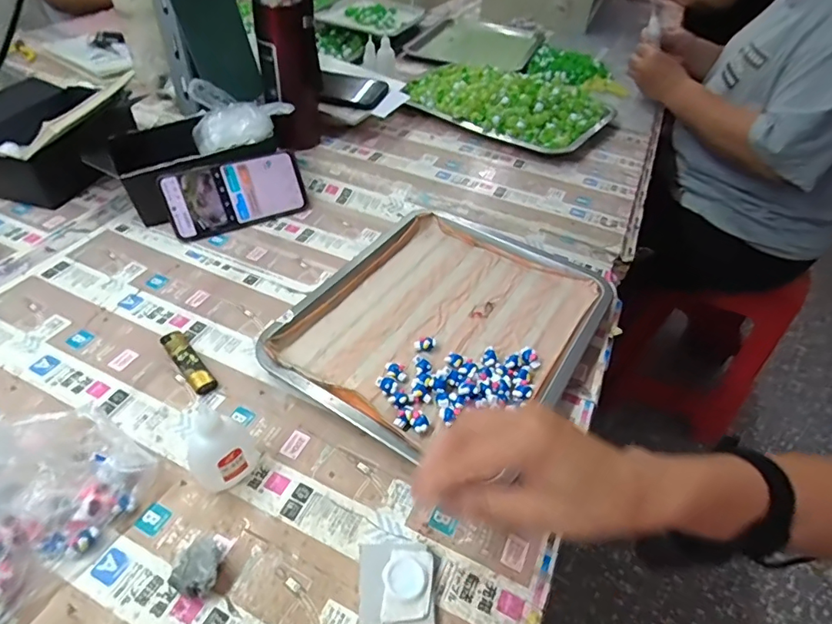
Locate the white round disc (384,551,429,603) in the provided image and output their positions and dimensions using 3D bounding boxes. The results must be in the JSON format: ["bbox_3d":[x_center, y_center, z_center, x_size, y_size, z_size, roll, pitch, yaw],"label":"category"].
[{"bbox_3d":[-0.007,0.177,0.325,0.029,0.004,0.026,28,49,20],"label":"white round disc"}]

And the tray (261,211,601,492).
[{"bbox_3d":[0.031,0.008,0.503,0.263,0.025,0.307,25,49,19],"label":"tray"}]

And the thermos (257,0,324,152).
[{"bbox_3d":[-0.163,-0.328,0.641,0.070,0.227,0.060,-6,47,-11],"label":"thermos"}]

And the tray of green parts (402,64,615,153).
[{"bbox_3d":[0.144,-0.354,0.814,0.332,0.058,0.188,25,48,18],"label":"tray of green parts"}]

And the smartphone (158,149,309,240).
[{"bbox_3d":[-0.221,-0.147,0.606,0.164,0.079,0.004,-22,19,-24],"label":"smartphone"}]

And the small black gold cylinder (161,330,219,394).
[{"bbox_3d":[-0.213,0.045,0.455,0.021,0.015,0.084,-31,56,-30],"label":"small black gold cylinder"}]

